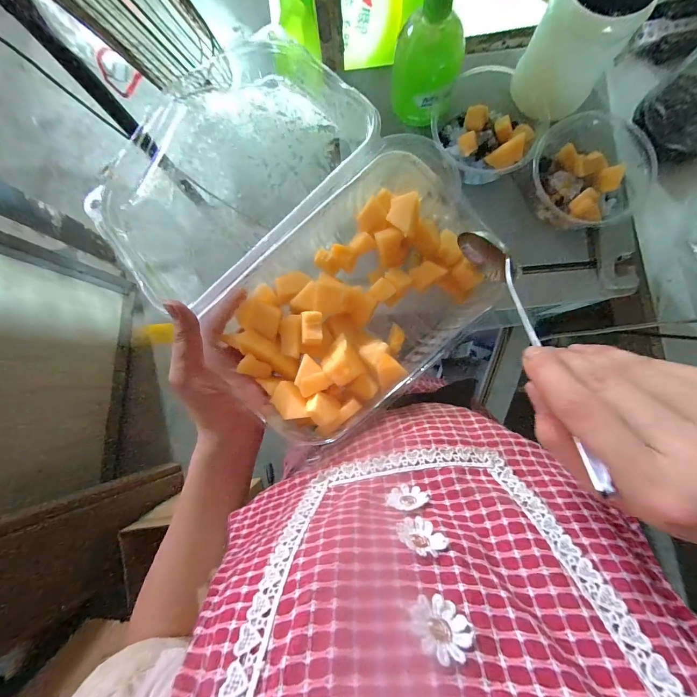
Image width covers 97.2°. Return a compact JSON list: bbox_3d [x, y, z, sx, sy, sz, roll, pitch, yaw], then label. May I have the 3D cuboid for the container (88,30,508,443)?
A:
[{"bbox_3d":[-0.046,-0.107,0.296,0.258,0.069,0.345,-44,87,-3],"label":"container"}]

